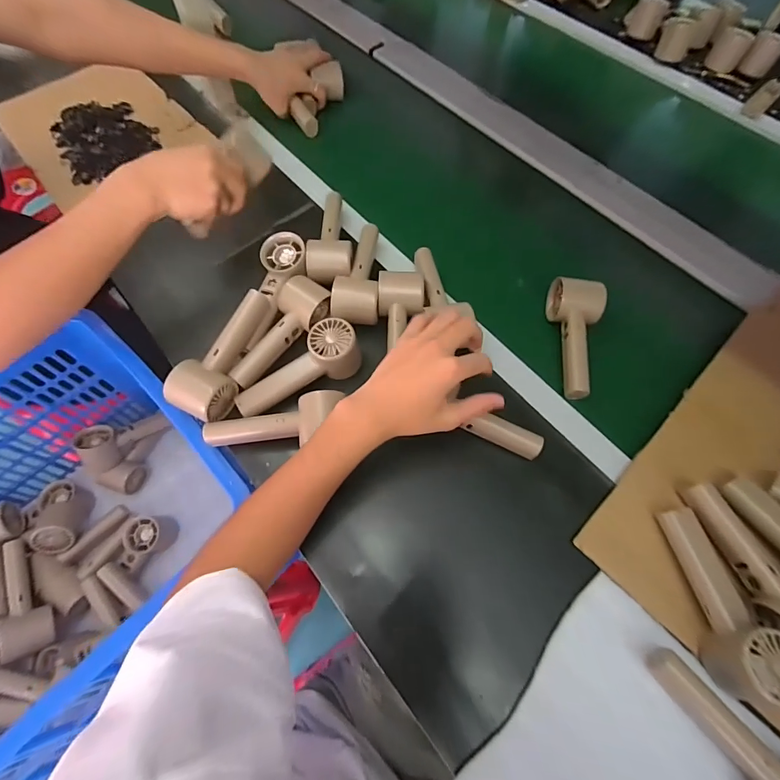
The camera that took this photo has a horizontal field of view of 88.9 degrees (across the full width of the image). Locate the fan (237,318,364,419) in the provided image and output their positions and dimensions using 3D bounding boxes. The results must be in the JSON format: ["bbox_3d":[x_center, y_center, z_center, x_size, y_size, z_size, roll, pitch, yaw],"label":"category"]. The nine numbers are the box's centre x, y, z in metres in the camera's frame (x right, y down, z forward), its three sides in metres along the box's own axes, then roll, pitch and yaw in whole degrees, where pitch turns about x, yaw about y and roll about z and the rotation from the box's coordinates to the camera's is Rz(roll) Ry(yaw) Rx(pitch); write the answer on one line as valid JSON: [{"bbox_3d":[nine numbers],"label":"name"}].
[{"bbox_3d":[-0.105,-0.020,0.478,0.158,0.064,0.055,-33,69,-1],"label":"fan"}]

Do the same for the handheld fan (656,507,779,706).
[{"bbox_3d":[0.308,0.190,0.368,0.053,0.056,0.157,-8,66,-4],"label":"handheld fan"}]

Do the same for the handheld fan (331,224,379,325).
[{"bbox_3d":[-0.044,-0.153,0.526,0.056,0.052,0.171,0,65,-1],"label":"handheld fan"}]

